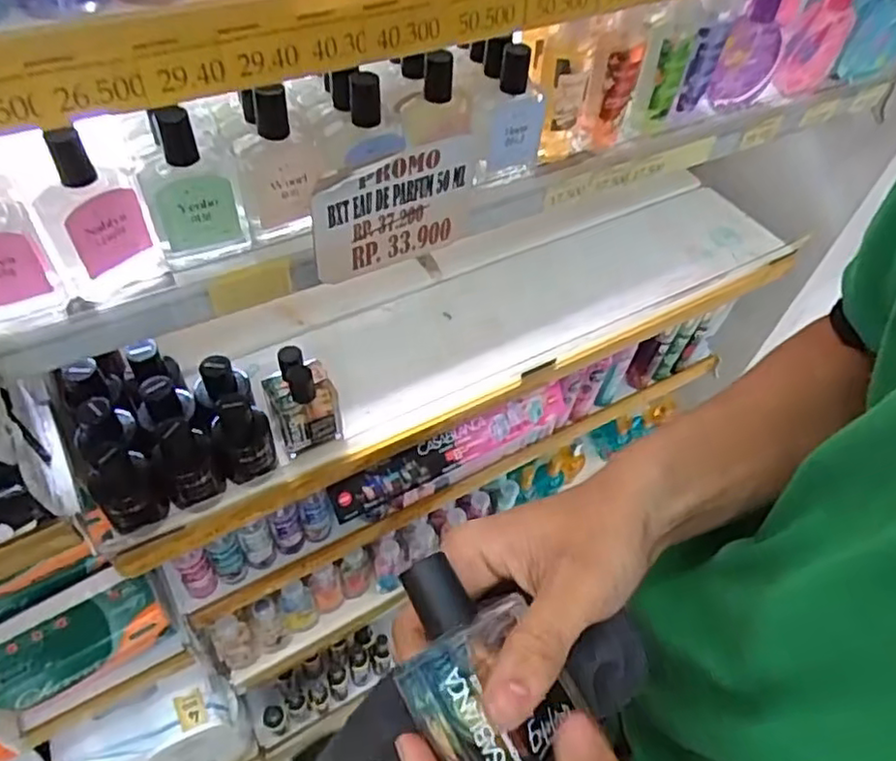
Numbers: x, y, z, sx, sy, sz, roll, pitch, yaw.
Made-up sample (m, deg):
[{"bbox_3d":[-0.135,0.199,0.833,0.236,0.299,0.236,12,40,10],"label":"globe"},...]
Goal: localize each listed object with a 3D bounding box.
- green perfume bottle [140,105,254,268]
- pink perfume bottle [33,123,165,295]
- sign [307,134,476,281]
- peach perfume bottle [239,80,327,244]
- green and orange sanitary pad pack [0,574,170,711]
[{"bbox_3d":[-0.170,-0.130,0.437,0.059,0.108,0.028,-20,57,-19],"label":"green perfume bottle"},{"bbox_3d":[-0.224,-0.106,0.417,0.026,0.119,0.058,39,59,22],"label":"pink perfume bottle"},{"bbox_3d":[-0.035,-0.126,0.484,0.134,0.103,0.011,-24,62,-19],"label":"sign"},{"bbox_3d":[-0.115,-0.149,0.461,0.053,0.100,0.029,-5,53,-9],"label":"peach perfume bottle"},{"bbox_3d":[-0.410,0.292,0.740,0.171,0.074,0.066,-29,61,-25],"label":"green and orange sanitary pad pack"}]

